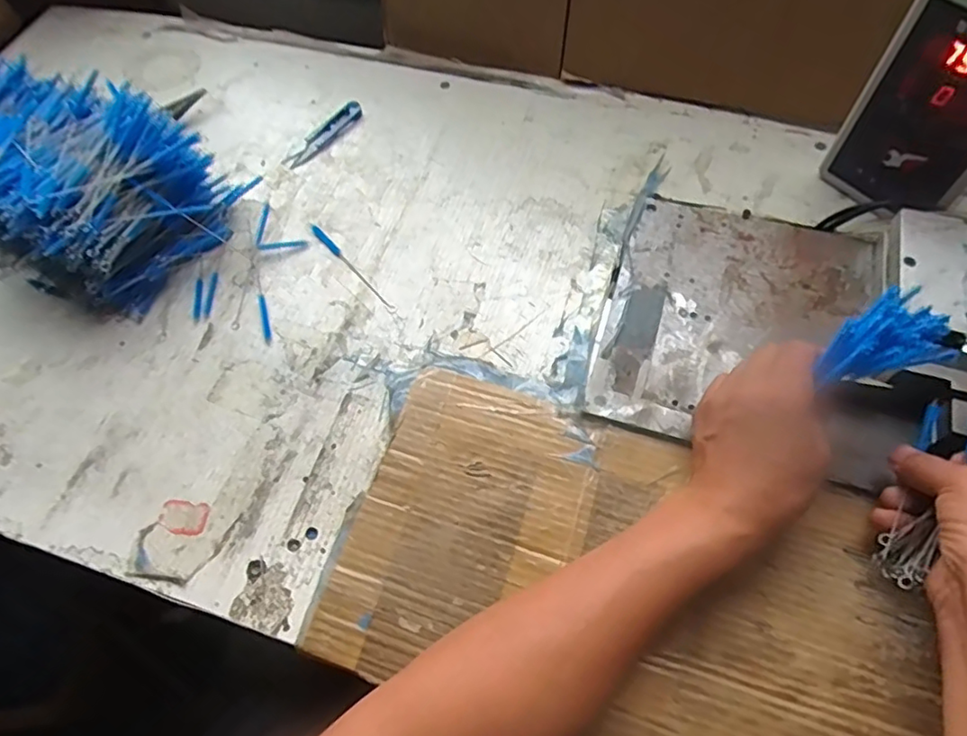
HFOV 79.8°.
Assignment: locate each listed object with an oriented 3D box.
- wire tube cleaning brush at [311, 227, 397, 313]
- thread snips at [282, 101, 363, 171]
[{"bbox_3d":[-0.118,-0.091,0.521,0.007,0.004,0.126,-39,65,-16],"label":"wire tube cleaning brush"},{"bbox_3d":[-0.167,-0.244,0.603,0.025,0.007,0.107,32,68,20],"label":"thread snips"}]

